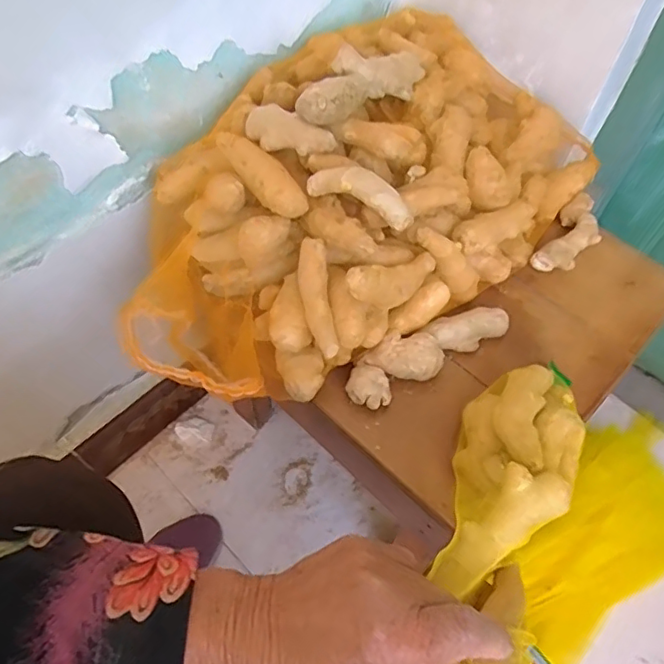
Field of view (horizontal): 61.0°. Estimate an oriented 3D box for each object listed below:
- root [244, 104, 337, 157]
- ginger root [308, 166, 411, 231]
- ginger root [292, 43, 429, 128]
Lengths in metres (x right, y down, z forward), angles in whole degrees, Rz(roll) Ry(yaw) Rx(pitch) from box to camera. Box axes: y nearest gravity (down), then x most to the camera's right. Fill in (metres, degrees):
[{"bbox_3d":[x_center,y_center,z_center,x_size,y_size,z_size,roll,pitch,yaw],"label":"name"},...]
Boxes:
[{"bbox_3d":[-0.039,-0.170,0.478,0.083,0.027,0.027,30,63,17],"label":"root"},{"bbox_3d":[0.026,-0.115,0.462,0.088,0.025,0.029,24,61,-1],"label":"ginger root"},{"bbox_3d":[0.024,-0.221,0.496,0.056,0.031,0.149,35,51,19],"label":"ginger root"}]

